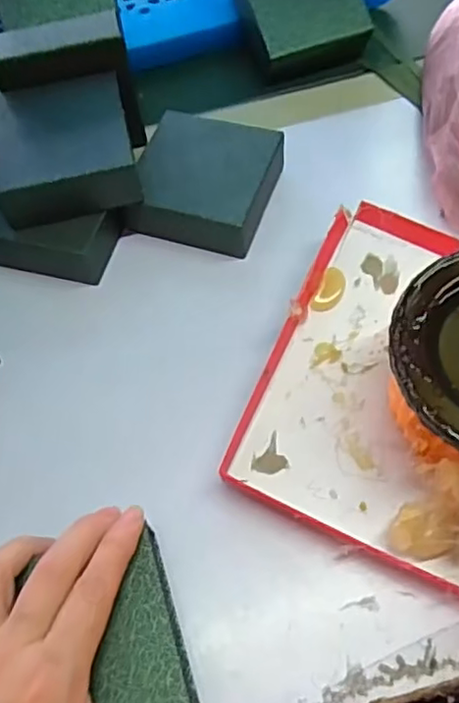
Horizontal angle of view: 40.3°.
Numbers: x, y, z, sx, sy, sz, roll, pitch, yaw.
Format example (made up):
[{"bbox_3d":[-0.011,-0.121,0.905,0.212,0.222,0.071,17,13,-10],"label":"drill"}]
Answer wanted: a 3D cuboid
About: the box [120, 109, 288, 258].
[{"bbox_3d":[-0.019,-0.121,0.448,0.092,0.032,0.105,15,64,12],"label":"box"}]

